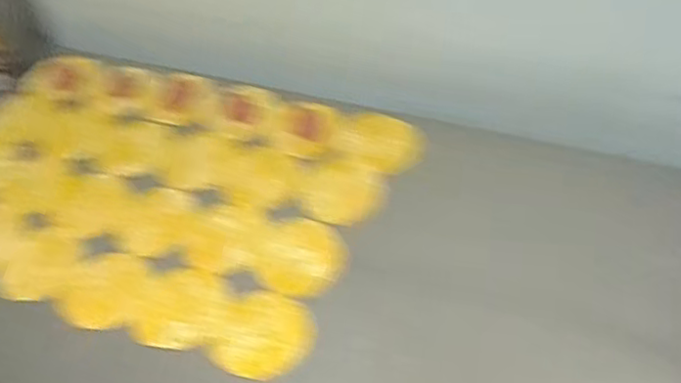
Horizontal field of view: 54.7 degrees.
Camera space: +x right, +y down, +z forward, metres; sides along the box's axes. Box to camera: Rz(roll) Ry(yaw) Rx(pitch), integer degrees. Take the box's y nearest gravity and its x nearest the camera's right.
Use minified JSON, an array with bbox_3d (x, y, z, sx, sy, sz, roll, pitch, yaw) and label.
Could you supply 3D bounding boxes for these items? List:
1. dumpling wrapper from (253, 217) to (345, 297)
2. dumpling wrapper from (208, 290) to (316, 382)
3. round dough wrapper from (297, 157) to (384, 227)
[{"bbox_3d":[-0.038,0.061,0.632,0.088,0.004,0.086,14,52,18],"label":"dumpling wrapper"},{"bbox_3d":[-0.068,0.126,0.579,0.087,0.004,0.082,-3,49,4],"label":"dumpling wrapper"},{"bbox_3d":[0.000,-0.001,0.682,0.094,0.005,0.080,27,57,27],"label":"round dough wrapper"}]

